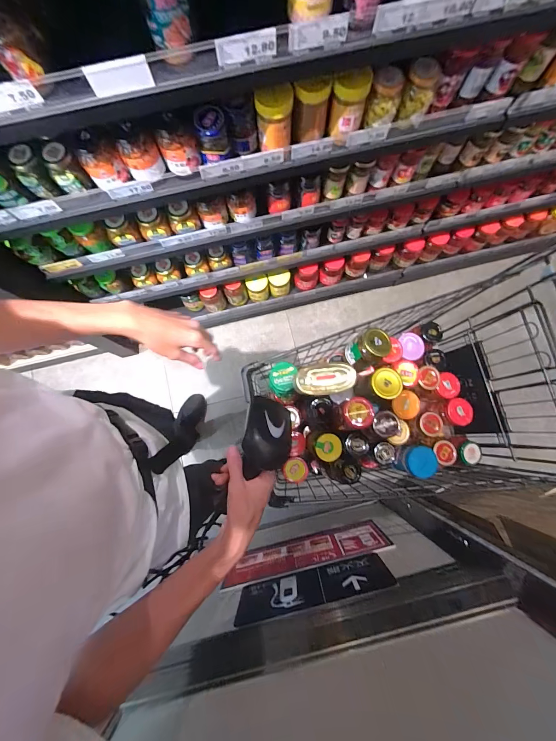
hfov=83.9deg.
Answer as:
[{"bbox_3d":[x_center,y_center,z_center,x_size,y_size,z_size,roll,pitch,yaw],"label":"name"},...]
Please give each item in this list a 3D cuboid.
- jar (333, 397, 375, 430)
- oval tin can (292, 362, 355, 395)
[{"bbox_3d":[0.167,0.098,0.694,0.062,0.122,0.065,0,80,1],"label":"jar"},{"bbox_3d":[0.106,0.018,0.706,0.133,0.040,0.073,-10,80,-1],"label":"oval tin can"}]

